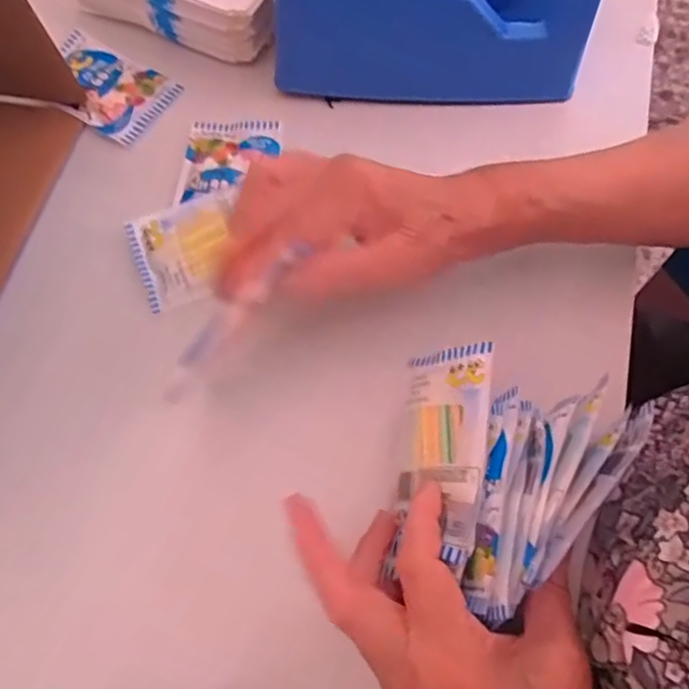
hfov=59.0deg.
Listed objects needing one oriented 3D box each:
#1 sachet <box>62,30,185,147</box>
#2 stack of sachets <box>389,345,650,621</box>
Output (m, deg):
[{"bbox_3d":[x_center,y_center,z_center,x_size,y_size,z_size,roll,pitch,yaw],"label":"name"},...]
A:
[{"bbox_3d":[-0.175,-0.188,0.440,0.100,0.005,0.063,32,73,14],"label":"sachet"},{"bbox_3d":[0.074,0.066,0.290,0.104,0.044,0.112,17,70,9],"label":"stack of sachets"}]

